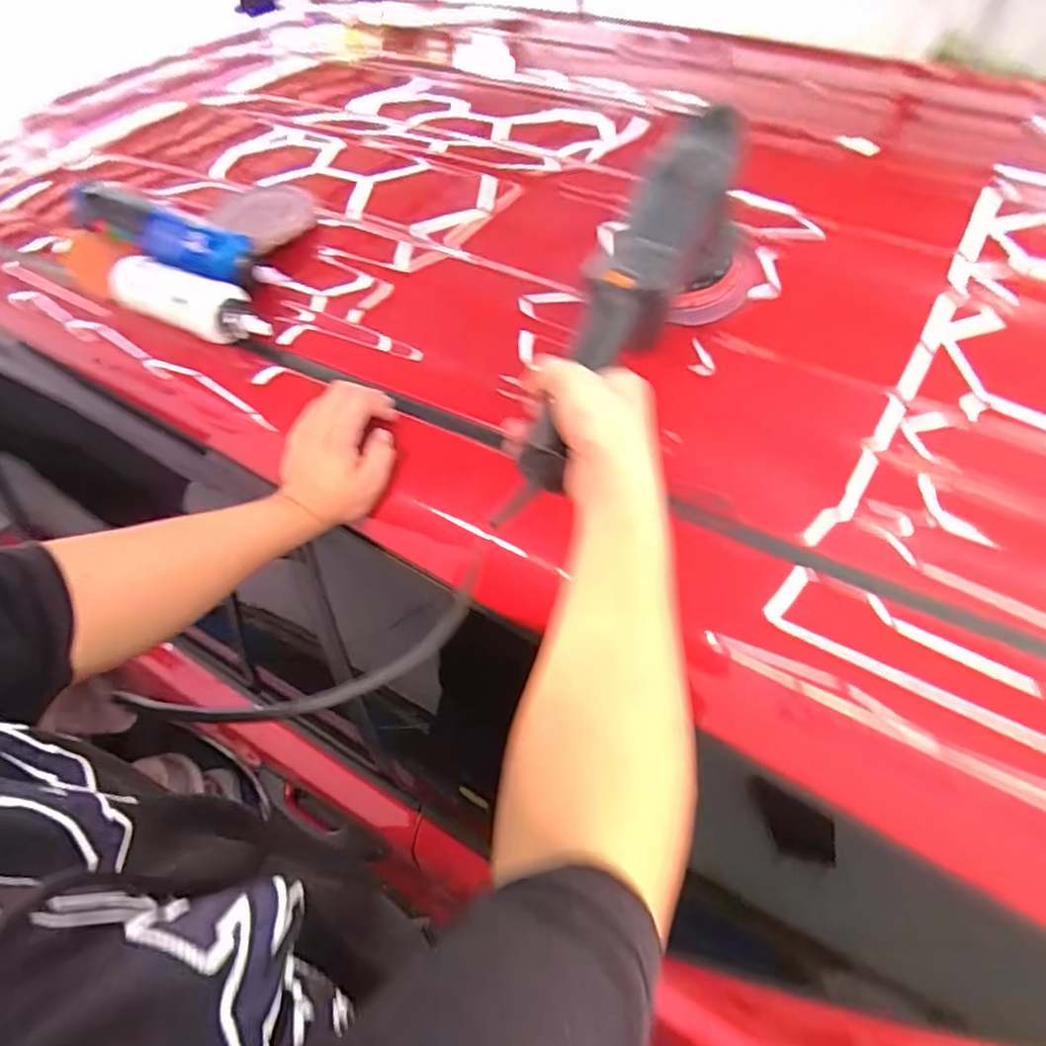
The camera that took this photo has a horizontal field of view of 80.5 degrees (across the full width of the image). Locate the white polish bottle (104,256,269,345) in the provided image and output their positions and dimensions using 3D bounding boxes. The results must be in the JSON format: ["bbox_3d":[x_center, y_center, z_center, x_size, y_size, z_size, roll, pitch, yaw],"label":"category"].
[{"bbox_3d":[-0.371,-0.243,0.677,0.204,0.054,0.050,19,58,17],"label":"white polish bottle"}]

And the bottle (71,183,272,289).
[{"bbox_3d":[-0.403,-0.328,0.705,0.245,0.044,0.066,22,58,1],"label":"bottle"}]

